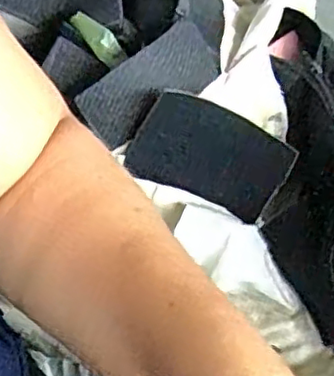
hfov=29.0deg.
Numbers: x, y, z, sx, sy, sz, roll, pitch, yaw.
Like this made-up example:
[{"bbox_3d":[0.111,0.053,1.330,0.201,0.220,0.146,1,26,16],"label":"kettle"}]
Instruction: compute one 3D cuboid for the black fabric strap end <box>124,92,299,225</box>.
[{"bbox_3d":[0.031,-0.024,0.470,0.109,0.071,0.006,22,23,1],"label":"black fabric strap end"}]

